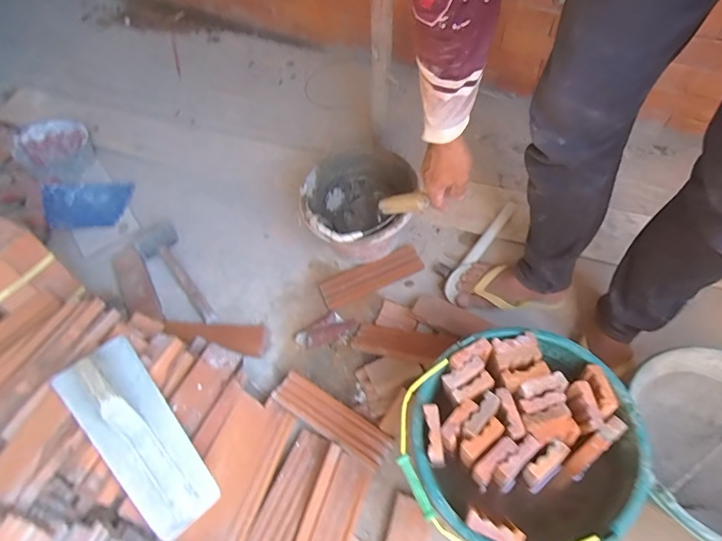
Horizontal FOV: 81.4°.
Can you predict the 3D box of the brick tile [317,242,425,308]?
[{"bbox_3d":[0.025,0.014,0.955,0.235,0.018,0.070,-25,60,-10],"label":"brick tile"}]

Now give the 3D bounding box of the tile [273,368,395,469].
[{"bbox_3d":[-0.056,0.271,0.767,0.227,0.031,0.065,29,57,19],"label":"tile"}]

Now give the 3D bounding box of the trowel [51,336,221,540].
[{"bbox_3d":[-0.322,0.215,0.581,0.301,0.085,0.108,39,69,24],"label":"trowel"}]

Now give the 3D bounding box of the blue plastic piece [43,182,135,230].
[{"bbox_3d":[-0.723,-0.174,1.104,0.208,0.016,0.151,-4,61,-9],"label":"blue plastic piece"}]

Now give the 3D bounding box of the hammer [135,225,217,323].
[{"bbox_3d":[-0.426,0.005,0.971,0.086,0.041,0.303,-34,62,-15],"label":"hammer"}]

